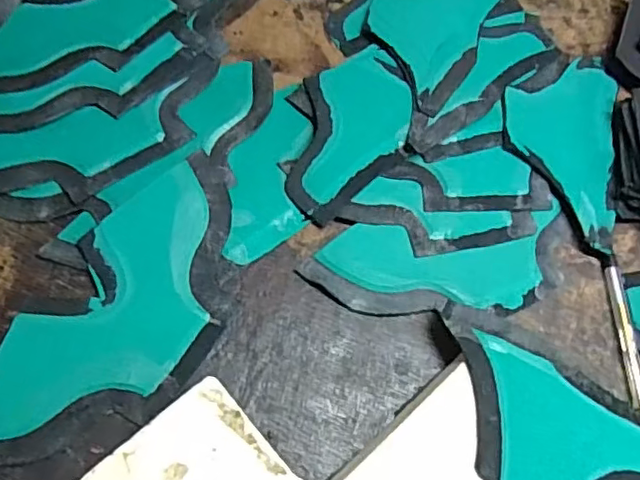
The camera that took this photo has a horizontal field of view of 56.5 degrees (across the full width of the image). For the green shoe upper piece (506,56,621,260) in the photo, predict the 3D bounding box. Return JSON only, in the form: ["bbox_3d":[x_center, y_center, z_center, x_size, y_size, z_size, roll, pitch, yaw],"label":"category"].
[{"bbox_3d":[0.157,-0.070,0.388,0.076,0.016,0.148,15,66,0],"label":"green shoe upper piece"}]

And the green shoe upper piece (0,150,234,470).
[{"bbox_3d":[-0.106,0.032,0.317,0.100,0.007,0.180,14,66,0],"label":"green shoe upper piece"}]

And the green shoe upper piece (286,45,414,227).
[{"bbox_3d":[0.022,-0.071,0.372,0.066,0.011,0.125,9,66,-2],"label":"green shoe upper piece"}]

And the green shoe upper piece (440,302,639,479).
[{"bbox_3d":[0.118,0.096,0.297,0.143,0.007,0.076,31,64,6],"label":"green shoe upper piece"}]

